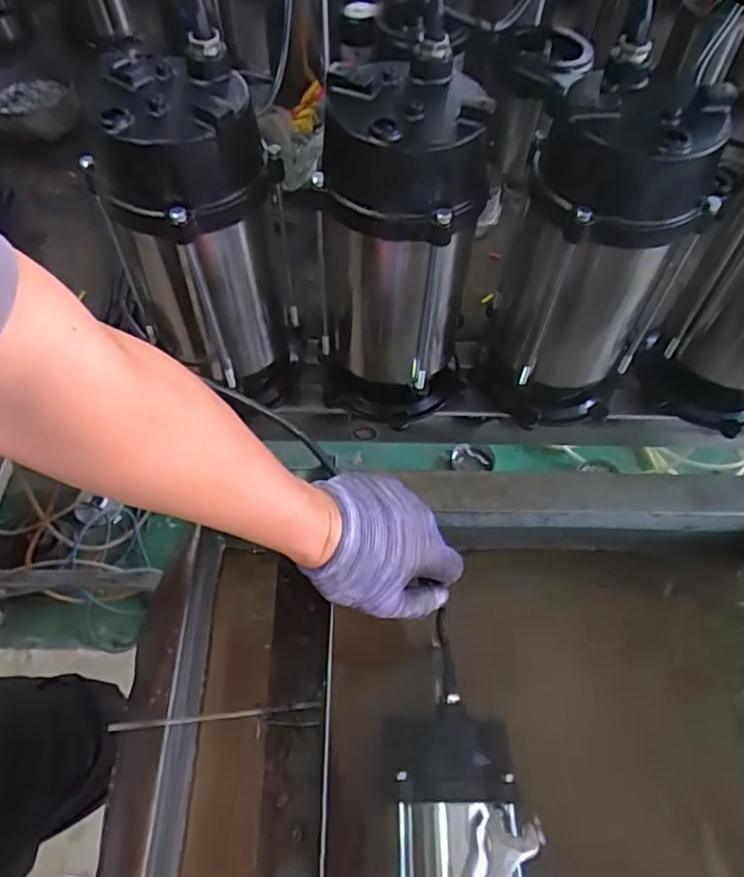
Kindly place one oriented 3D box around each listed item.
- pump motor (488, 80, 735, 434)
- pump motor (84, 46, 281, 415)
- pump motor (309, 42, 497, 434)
[{"bbox_3d":[0.176,-0.135,0.508,0.124,0.276,0.115,18,58,11],"label":"pump motor"},{"bbox_3d":[-0.137,-0.148,0.505,0.112,0.272,0.106,0,57,0],"label":"pump motor"},{"bbox_3d":[0.017,-0.141,0.510,0.120,0.283,0.115,-3,57,-3],"label":"pump motor"}]

